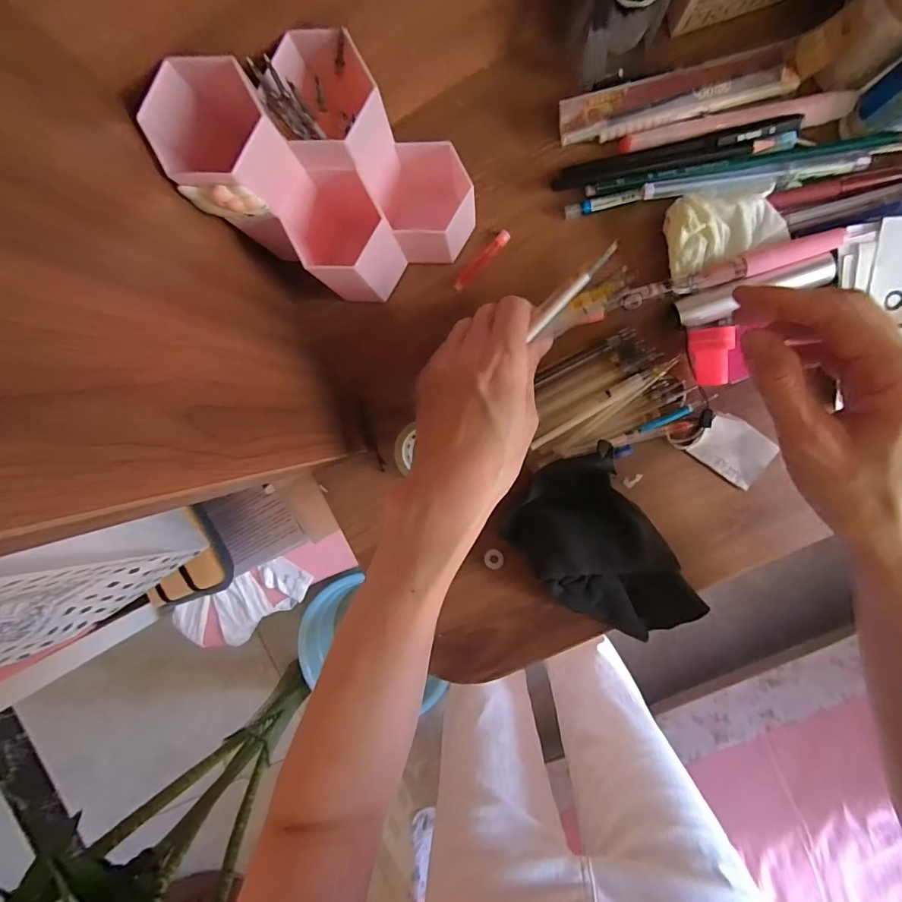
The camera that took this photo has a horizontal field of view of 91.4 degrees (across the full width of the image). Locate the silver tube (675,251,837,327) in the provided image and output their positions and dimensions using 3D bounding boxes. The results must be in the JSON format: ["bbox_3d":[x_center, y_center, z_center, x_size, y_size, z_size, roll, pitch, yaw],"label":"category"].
[{"bbox_3d":[0.197,-0.103,0.287,0.088,0.020,0.020,-15,92,6],"label":"silver tube"}]

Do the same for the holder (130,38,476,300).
[{"bbox_3d":[-0.068,-0.163,0.267,0.145,0.115,0.115,31,96,3],"label":"holder"}]

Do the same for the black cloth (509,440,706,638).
[{"bbox_3d":[0.104,0.075,0.306,0.086,0.033,0.142,-32,90,7],"label":"black cloth"}]

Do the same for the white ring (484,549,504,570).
[{"bbox_3d":[0.032,0.081,0.327,0.014,0.004,0.015,0,94,5],"label":"white ring"}]

